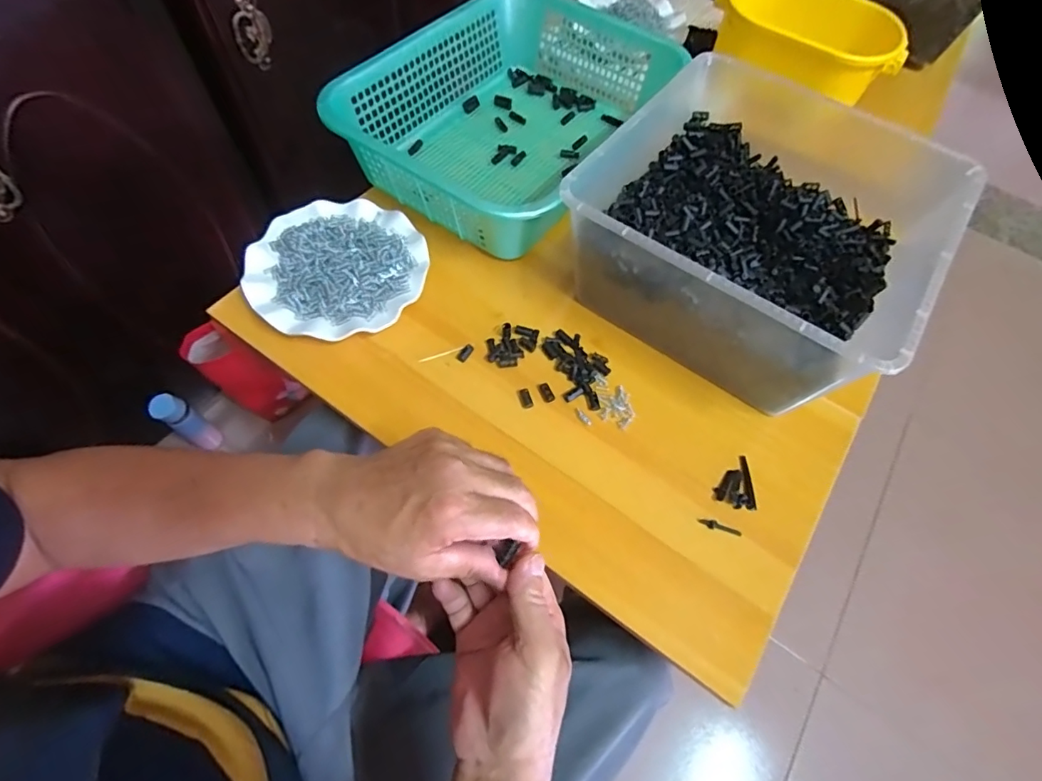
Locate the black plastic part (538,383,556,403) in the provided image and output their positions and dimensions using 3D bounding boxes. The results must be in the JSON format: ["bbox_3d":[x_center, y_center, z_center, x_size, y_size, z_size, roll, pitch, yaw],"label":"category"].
[{"bbox_3d":[0.025,0.002,0.495,0.012,0.004,0.020,-21,65,-15],"label":"black plastic part"}]

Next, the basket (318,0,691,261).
[{"bbox_3d":[-0.008,-0.352,0.634,0.278,0.095,0.397,32,64,13],"label":"basket"}]

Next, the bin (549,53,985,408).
[{"bbox_3d":[0.234,-0.160,0.518,0.296,0.142,0.311,34,65,14],"label":"bin"}]

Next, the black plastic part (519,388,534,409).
[{"bbox_3d":[0.005,0.008,0.490,0.011,0.004,0.019,-13,63,-11],"label":"black plastic part"}]

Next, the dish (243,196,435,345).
[{"bbox_3d":[-0.194,-0.131,0.539,0.178,0.031,0.178,2,61,-3],"label":"dish"}]

